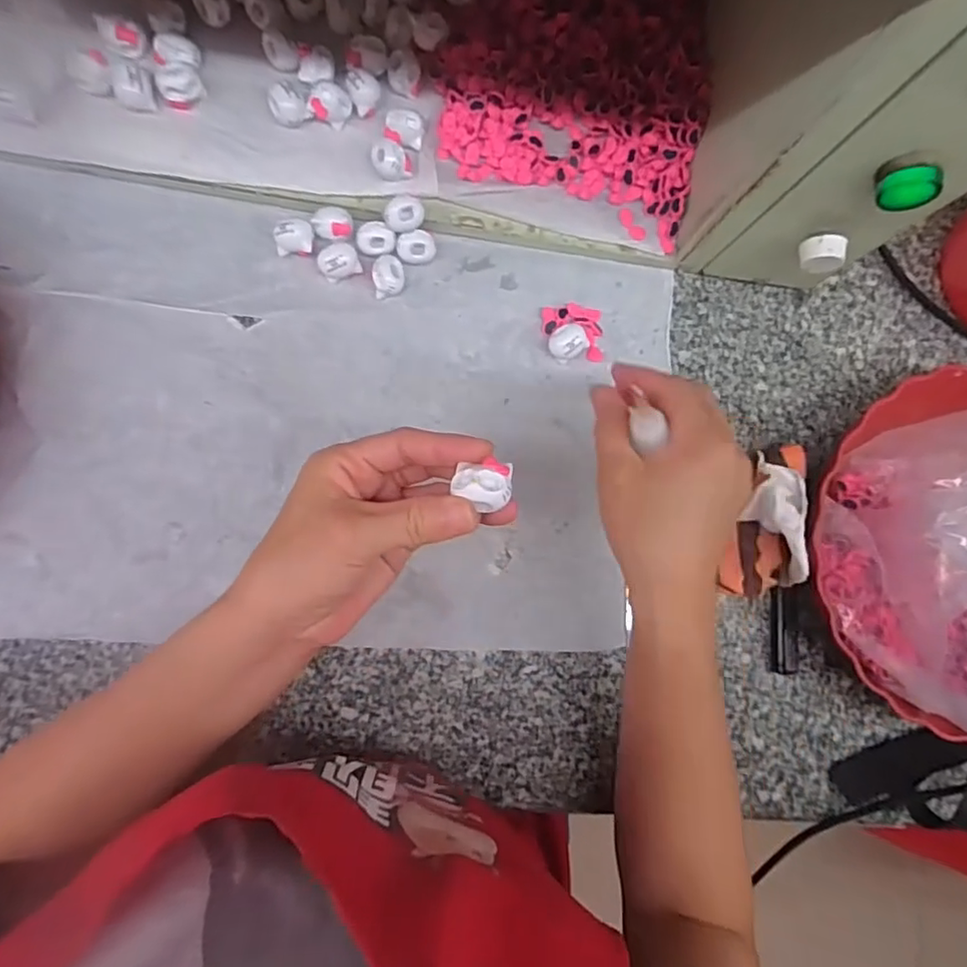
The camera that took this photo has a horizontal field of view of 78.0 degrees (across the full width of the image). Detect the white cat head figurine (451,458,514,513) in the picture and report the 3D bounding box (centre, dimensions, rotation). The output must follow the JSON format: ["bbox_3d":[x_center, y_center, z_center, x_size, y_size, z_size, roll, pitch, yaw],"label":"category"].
[{"bbox_3d":[0.000,0.000,0.254,0.025,0.009,0.020,4,86,-7],"label":"white cat head figurine"}]

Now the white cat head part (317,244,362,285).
[{"bbox_3d":[-0.095,-0.146,0.393,0.025,0.014,0.022,-16,89,-8],"label":"white cat head part"}]

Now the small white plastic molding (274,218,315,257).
[{"bbox_3d":[-0.123,-0.160,0.391,0.025,0.014,0.021,9,86,-7],"label":"small white plastic molding"}]

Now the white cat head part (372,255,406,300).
[{"bbox_3d":[-0.063,-0.138,0.395,0.021,0.012,0.026,-12,89,-8],"label":"white cat head part"}]

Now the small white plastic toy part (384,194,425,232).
[{"bbox_3d":[-0.052,-0.175,0.391,0.025,0.019,0.020,-1,87,-8],"label":"small white plastic toy part"}]

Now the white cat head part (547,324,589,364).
[{"bbox_3d":[0.058,-0.096,0.409,0.024,0.018,0.023,0,87,-8],"label":"white cat head part"}]

